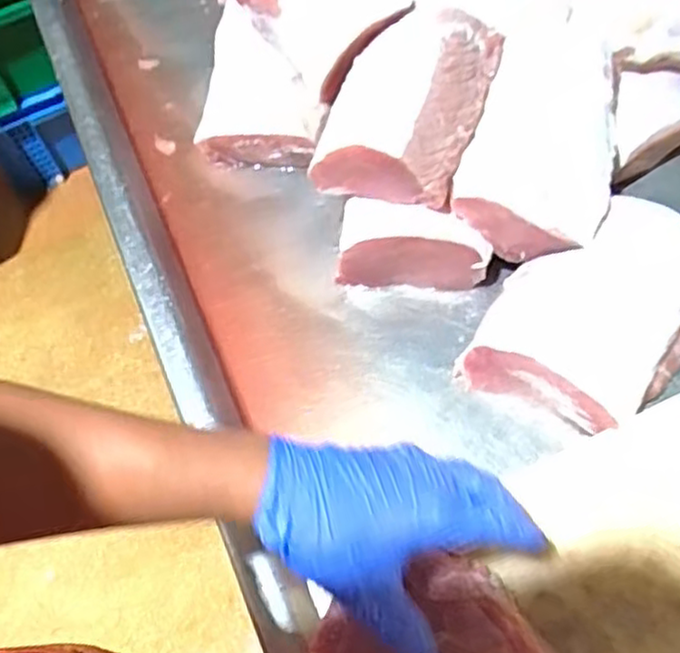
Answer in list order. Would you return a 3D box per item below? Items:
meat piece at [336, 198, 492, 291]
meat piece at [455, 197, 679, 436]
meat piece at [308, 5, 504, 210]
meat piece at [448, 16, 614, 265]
[{"bbox_3d":[0.059,-0.065,0.585,0.120,0.064,0.045,5,63,6],"label":"meat piece"},{"bbox_3d":[0.195,-0.010,0.546,0.137,0.058,0.172,30,68,17],"label":"meat piece"},{"bbox_3d":[0.056,-0.182,0.573,0.112,0.061,0.173,17,64,13],"label":"meat piece"},{"bbox_3d":[0.164,-0.159,0.581,0.108,0.059,0.206,14,64,12],"label":"meat piece"}]

